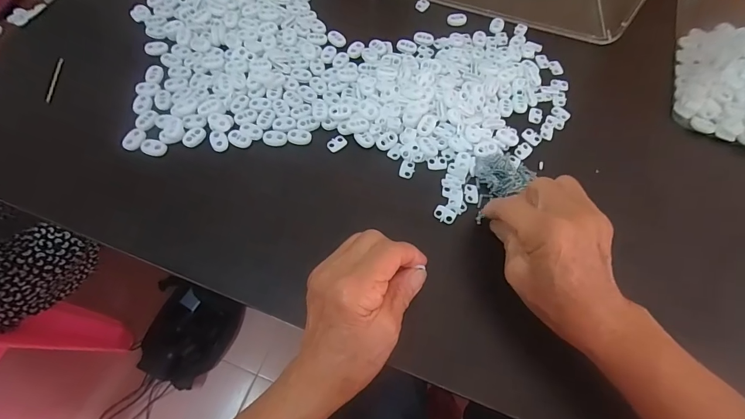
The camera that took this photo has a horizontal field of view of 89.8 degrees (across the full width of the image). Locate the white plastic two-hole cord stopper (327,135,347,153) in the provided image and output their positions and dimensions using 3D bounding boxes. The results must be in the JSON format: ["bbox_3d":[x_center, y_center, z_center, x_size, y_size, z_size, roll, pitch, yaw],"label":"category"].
[{"bbox_3d":[-0.034,-0.063,0.360,0.019,0.004,0.014,-34,71,-17],"label":"white plastic two-hole cord stopper"}]

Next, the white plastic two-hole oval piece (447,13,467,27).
[{"bbox_3d":[0.098,-0.222,0.435,0.022,0.004,0.019,8,64,1],"label":"white plastic two-hole oval piece"}]

